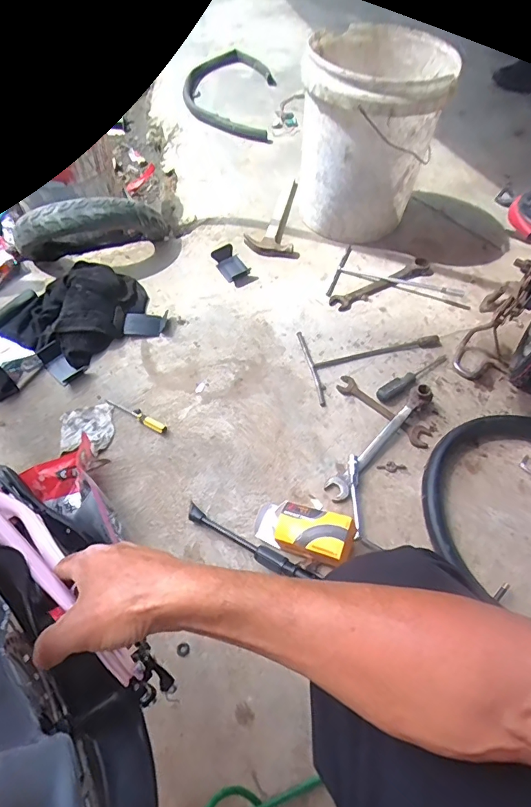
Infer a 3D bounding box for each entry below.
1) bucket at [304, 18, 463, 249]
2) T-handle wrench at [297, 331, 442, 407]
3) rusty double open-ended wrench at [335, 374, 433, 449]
[{"bbox_3d":[0.249,-0.632,1.041,0.309,0.334,0.339,8,57,10],"label":"bucket"},{"bbox_3d":[0.230,-0.092,0.899,0.286,0.031,0.178,-10,59,-6],"label":"T-handle wrench"},{"bbox_3d":[0.219,0.011,0.826,0.199,0.013,0.044,38,59,18],"label":"rusty double open-ended wrench"}]

